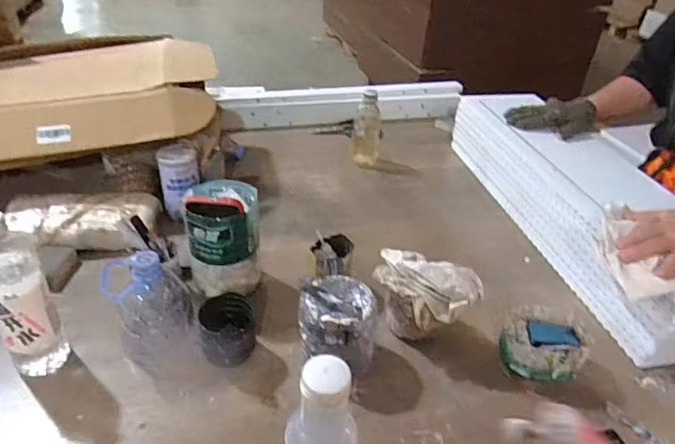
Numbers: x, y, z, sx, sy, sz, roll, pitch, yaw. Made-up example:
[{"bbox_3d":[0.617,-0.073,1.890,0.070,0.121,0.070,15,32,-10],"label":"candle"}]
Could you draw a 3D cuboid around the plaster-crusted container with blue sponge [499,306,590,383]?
[{"bbox_3d":[0.271,0.168,0.670,0.110,0.068,0.085,2,35,-2],"label":"plaster-crusted container with blue sponge"}]

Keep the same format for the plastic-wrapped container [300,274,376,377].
[{"bbox_3d":[-0.002,0.142,0.646,0.102,0.106,0.104,3,35,-2],"label":"plastic-wrapped container"}]

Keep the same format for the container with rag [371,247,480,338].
[{"bbox_3d":[0.112,0.111,0.692,0.146,0.133,0.088,21,39,23],"label":"container with rag"}]

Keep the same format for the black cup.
[{"bbox_3d":[-0.140,0.141,0.647,0.073,0.081,0.069,3,35,-2],"label":"black cup"}]

